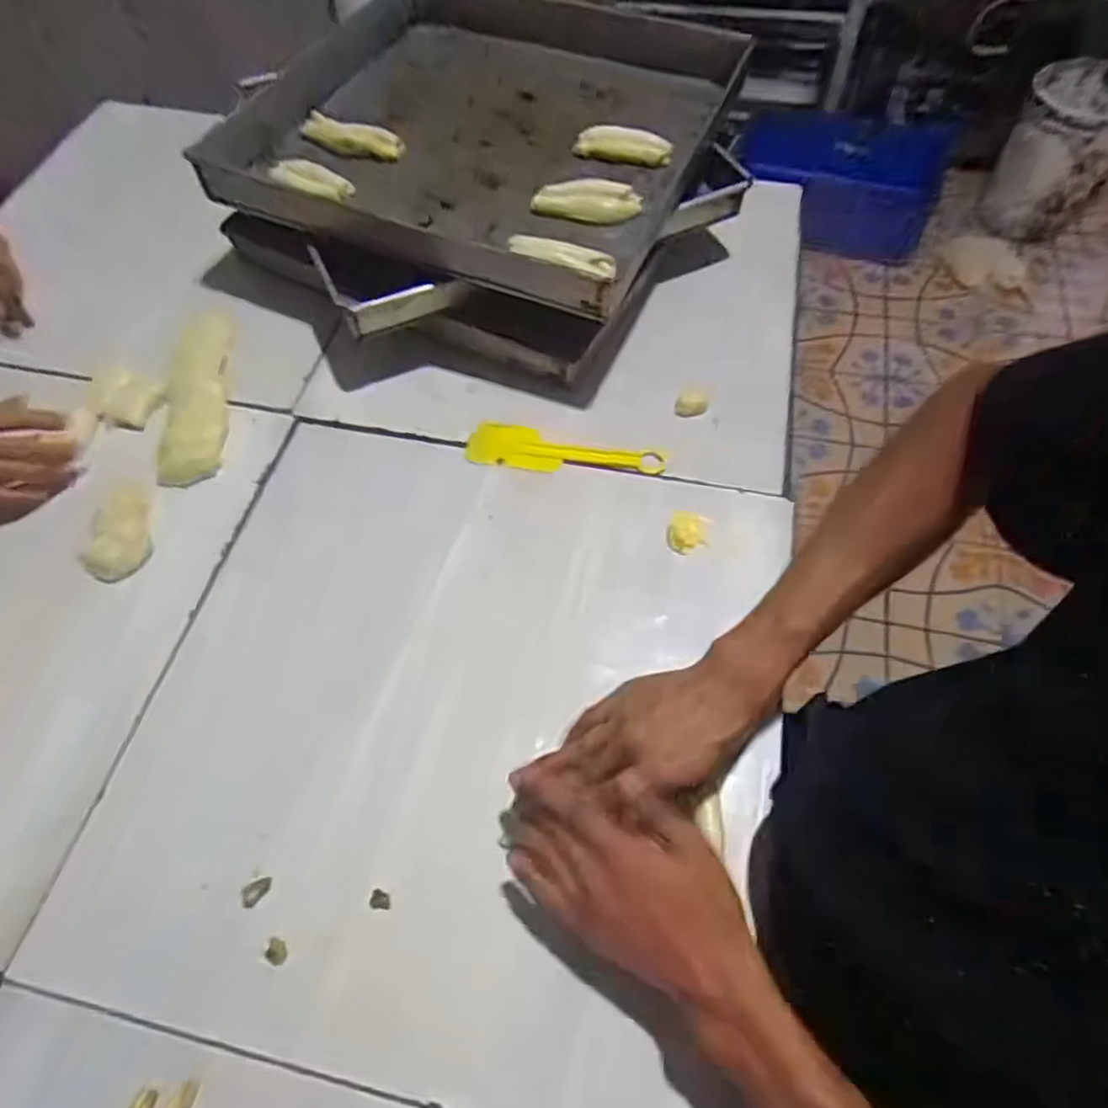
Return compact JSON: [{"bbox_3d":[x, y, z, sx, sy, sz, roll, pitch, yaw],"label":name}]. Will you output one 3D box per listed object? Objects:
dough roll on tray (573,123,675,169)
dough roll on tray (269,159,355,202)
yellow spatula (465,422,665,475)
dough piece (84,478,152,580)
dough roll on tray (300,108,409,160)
[{"bbox_3d":[0.073,-0.440,0.723,0.104,0.036,0.033,14,62,11],"label":"dough roll on tray"},{"bbox_3d":[-0.252,-0.390,0.693,0.084,0.021,0.033,14,60,-9],"label":"dough roll on tray"},{"bbox_3d":[0.010,-0.099,0.652,0.189,0.015,0.043,8,61,6],"label":"yellow spatula"},{"bbox_3d":[-0.391,-0.023,0.607,0.040,0.031,0.091,3,74,3],"label":"dough piece"},{"bbox_3d":[-0.220,-0.463,0.741,0.110,0.025,0.033,15,62,12],"label":"dough roll on tray"}]

